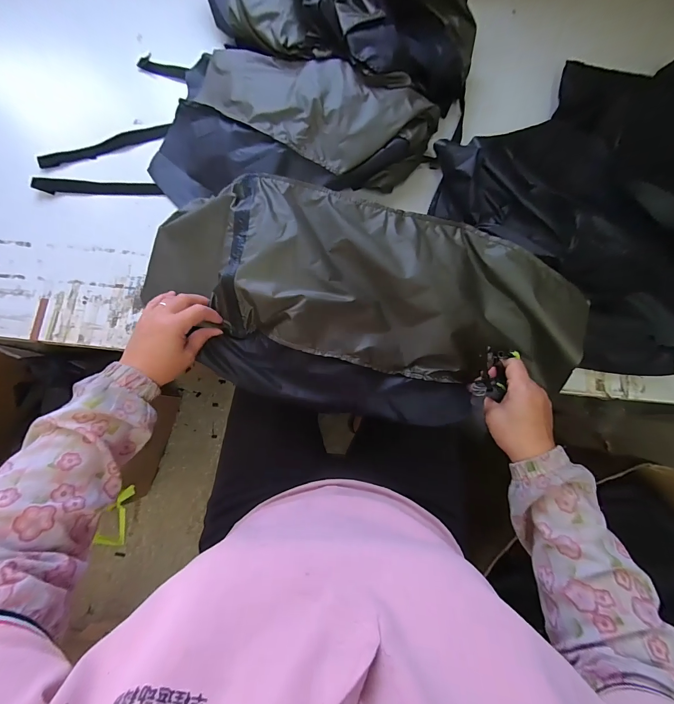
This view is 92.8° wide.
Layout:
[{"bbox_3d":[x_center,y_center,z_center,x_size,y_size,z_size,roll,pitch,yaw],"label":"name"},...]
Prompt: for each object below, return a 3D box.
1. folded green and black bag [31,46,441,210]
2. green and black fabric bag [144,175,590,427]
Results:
[{"bbox_3d":[-0.151,-0.320,0.475,0.567,0.086,0.273,11,80,1],"label":"folded green and black bag"},{"bbox_3d":[0.025,-0.051,0.432,0.532,0.067,0.287,15,99,-1],"label":"green and black fabric bag"}]

